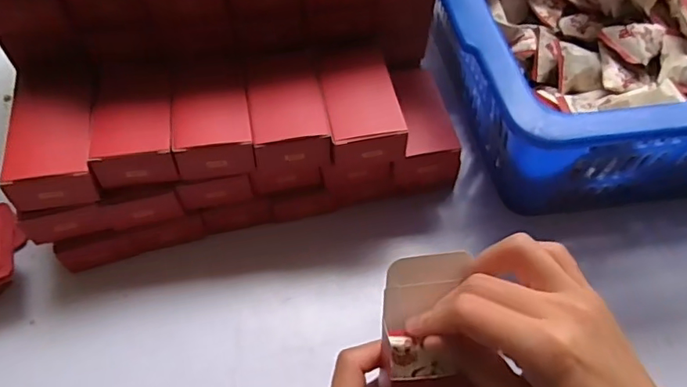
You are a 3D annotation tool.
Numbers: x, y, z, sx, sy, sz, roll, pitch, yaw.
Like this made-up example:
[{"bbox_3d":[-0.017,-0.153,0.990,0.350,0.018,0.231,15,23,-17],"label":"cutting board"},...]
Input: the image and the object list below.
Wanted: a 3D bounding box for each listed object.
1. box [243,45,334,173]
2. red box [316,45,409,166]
[{"bbox_3d":[-0.041,-0.060,0.381,0.052,0.034,0.092,-8,53,-6],"label":"box"},{"bbox_3d":[0.012,-0.063,0.382,0.051,0.035,0.090,-7,53,-5],"label":"red box"}]

